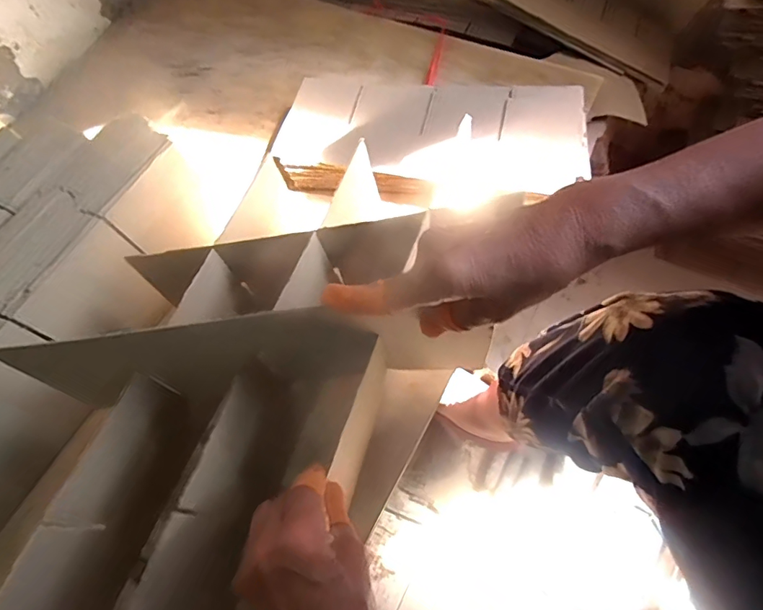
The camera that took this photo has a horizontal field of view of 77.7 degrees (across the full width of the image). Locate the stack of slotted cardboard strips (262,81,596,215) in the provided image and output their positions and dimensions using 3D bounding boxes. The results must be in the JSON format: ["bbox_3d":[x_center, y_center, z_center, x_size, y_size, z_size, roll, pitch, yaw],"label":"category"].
[{"bbox_3d":[0.052,-0.208,0.583,0.381,0.054,0.178,9,65,7],"label":"stack of slotted cardboard strips"}]

